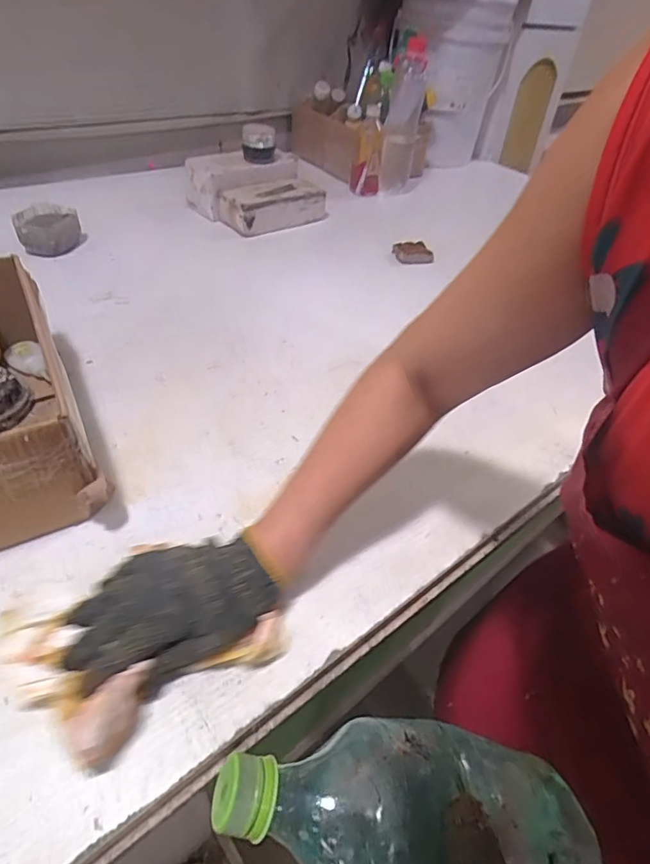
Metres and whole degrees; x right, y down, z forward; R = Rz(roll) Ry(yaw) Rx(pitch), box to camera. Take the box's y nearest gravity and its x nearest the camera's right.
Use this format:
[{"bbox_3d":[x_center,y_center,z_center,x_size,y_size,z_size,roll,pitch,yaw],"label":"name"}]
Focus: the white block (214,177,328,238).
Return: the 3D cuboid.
[{"bbox_3d":[-0.106,-0.460,0.979,0.203,0.065,0.103,-29,54,-31],"label":"white block"}]

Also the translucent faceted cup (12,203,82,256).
[{"bbox_3d":[-0.481,-0.354,0.833,0.081,0.051,0.090,19,46,13],"label":"translucent faceted cup"}]

